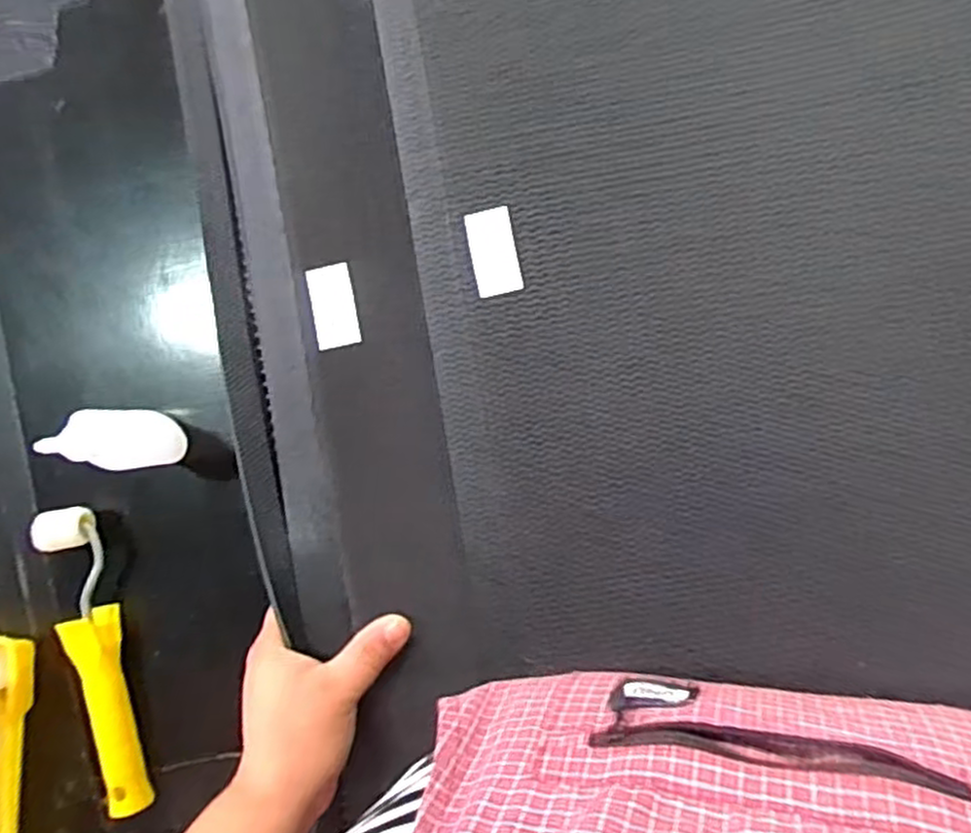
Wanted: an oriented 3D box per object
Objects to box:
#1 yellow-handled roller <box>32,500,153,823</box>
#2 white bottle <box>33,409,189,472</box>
[{"bbox_3d":[-0.255,0.161,0.507,0.030,0.029,0.203,-13,89,6],"label":"yellow-handled roller"},{"bbox_3d":[-0.220,0.014,0.459,0.031,0.096,0.038,0,90,6],"label":"white bottle"}]

